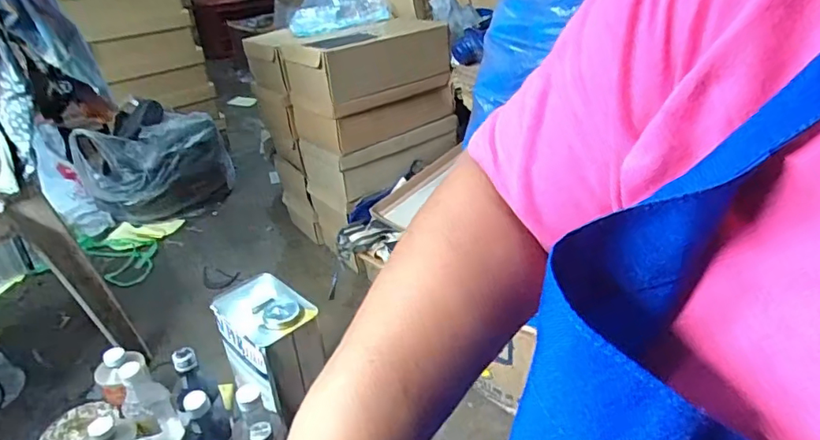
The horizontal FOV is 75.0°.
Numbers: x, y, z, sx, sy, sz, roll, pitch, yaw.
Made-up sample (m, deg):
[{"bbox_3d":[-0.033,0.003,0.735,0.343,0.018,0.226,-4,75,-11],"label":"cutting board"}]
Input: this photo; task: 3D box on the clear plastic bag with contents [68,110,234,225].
[{"bbox_3d":[-0.712,-0.143,1.524,0.387,0.251,0.192,-15,33,-19],"label":"clear plastic bag with contents"}]

